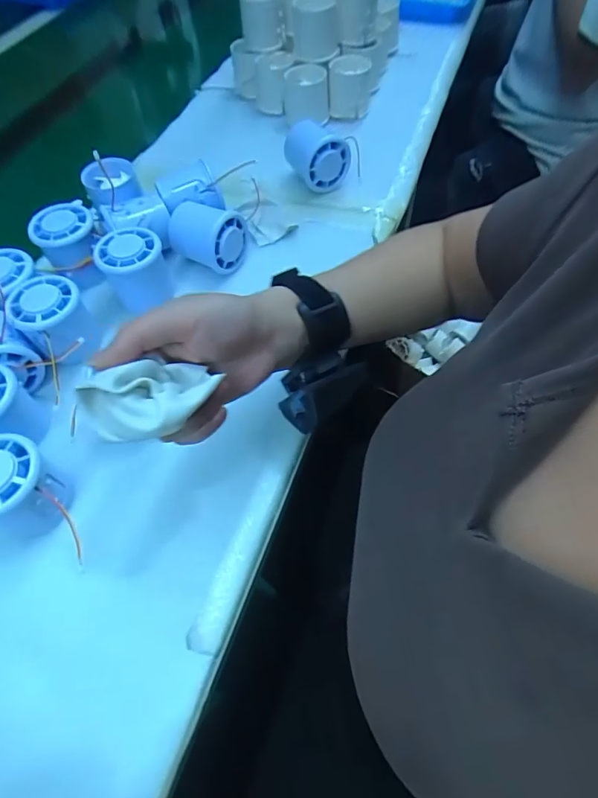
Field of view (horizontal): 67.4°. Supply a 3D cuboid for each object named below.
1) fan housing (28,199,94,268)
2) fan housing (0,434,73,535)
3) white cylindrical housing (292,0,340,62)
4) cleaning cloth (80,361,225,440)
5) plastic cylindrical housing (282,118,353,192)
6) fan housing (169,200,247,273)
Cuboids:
[{"bbox_3d":[-0.213,-0.149,0.412,0.055,0.034,0.054,-26,61,-13],"label":"fan housing"},{"bbox_3d":[-0.187,0.059,0.296,0.058,0.046,0.052,31,65,20],"label":"fan housing"},{"bbox_3d":[0.021,-0.459,0.552,0.057,0.052,0.060,-1,59,2],"label":"white cylindrical housing"},{"bbox_3d":[-0.071,0.000,0.219,0.060,0.028,0.039,-35,63,-17],"label":"cleaning cloth"},{"bbox_3d":[0.019,-0.272,0.494,0.056,0.048,0.068,-22,60,-10],"label":"plastic cylindrical housing"},{"bbox_3d":[-0.088,-0.160,0.428,0.066,0.046,0.049,28,64,18],"label":"fan housing"}]

